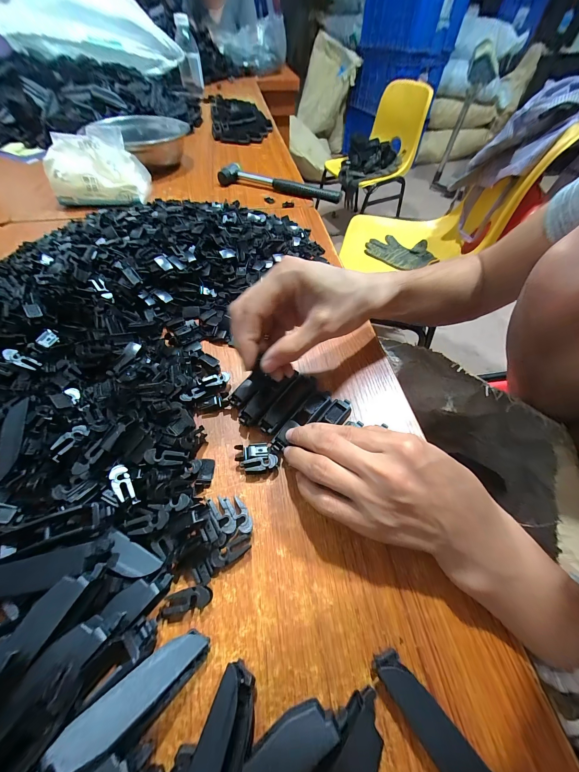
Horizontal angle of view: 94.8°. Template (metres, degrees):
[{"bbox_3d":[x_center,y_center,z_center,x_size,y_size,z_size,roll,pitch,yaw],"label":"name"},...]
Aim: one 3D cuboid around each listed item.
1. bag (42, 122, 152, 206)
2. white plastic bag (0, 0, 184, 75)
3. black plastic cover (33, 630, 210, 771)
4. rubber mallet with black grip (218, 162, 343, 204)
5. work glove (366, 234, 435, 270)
[{"bbox_3d":[-0.314,-0.352,0.431,0.135,0.083,0.072,-8,57,-6],"label":"bag"},{"bbox_3d":[-0.547,-0.944,0.696,0.270,0.161,0.378,27,61,16],"label":"white plastic bag"},{"bbox_3d":[-0.073,0.150,0.127,0.070,0.009,0.024,-14,54,-41],"label":"black plastic cover"},{"bbox_3d":[-0.017,-0.369,0.485,0.228,0.024,0.036,16,58,10],"label":"rubber mallet with black grip"},{"bbox_3d":[0.317,-0.390,0.771,0.182,0.021,0.132,20,59,12],"label":"work glove"}]

